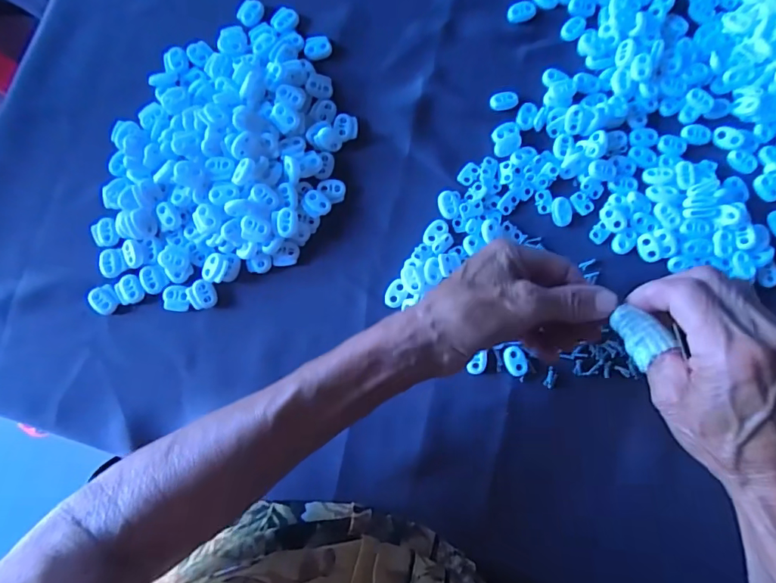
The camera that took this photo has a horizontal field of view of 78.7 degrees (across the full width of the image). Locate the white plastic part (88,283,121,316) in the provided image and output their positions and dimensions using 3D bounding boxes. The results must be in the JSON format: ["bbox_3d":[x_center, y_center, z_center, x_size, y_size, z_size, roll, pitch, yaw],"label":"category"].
[{"bbox_3d":[-0.214,0.006,0.358,0.019,0.009,0.020,-35,84,-4],"label":"white plastic part"}]

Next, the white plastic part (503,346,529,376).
[{"bbox_3d":[0.095,0.052,0.353,0.016,0.004,0.021,-18,84,-2],"label":"white plastic part"}]

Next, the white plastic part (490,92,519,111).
[{"bbox_3d":[0.094,-0.152,0.380,0.023,0.007,0.013,-9,83,-1],"label":"white plastic part"}]

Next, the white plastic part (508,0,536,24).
[{"bbox_3d":[0.111,-0.231,0.391,0.023,0.005,0.016,-15,83,-1],"label":"white plastic part"}]

